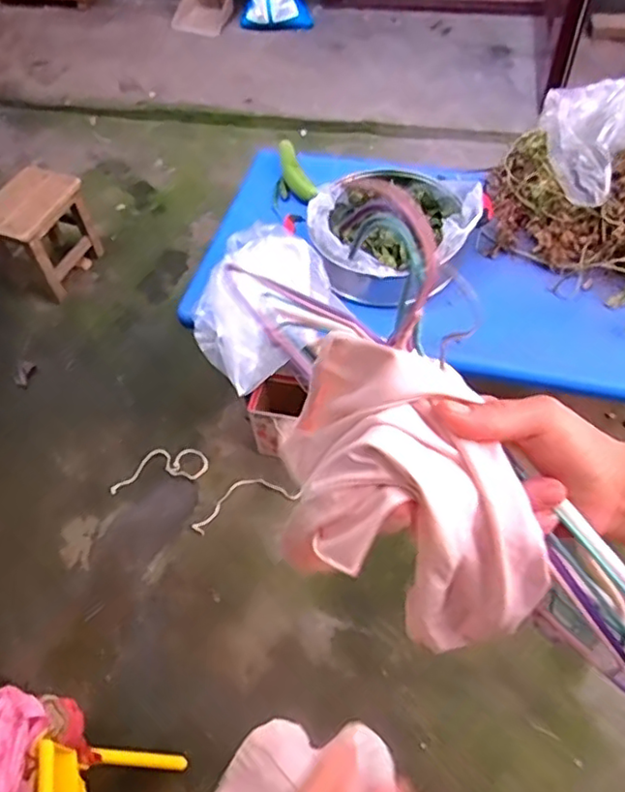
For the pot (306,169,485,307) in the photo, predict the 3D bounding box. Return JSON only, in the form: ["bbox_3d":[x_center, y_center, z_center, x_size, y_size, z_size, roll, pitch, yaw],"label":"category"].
[{"bbox_3d":[0.162,-0.349,1.288,0.351,0.139,0.302,-33,59,-19],"label":"pot"}]

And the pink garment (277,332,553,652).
[{"bbox_3d":[0.061,0.062,0.369,0.155,0.144,0.106,13,56,13],"label":"pink garment"}]

